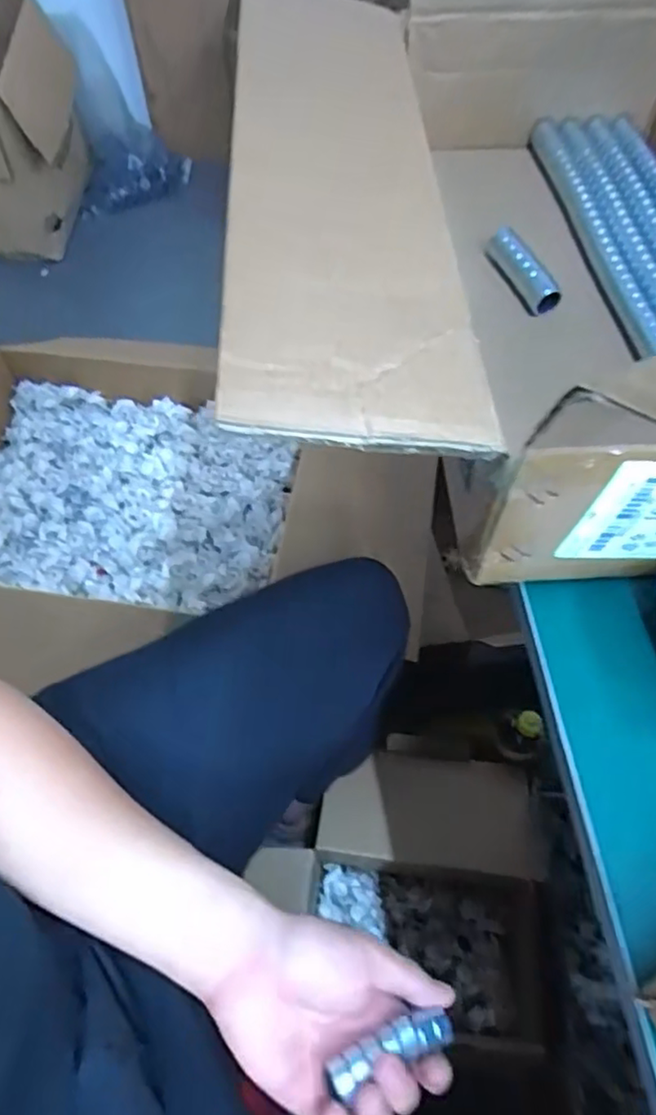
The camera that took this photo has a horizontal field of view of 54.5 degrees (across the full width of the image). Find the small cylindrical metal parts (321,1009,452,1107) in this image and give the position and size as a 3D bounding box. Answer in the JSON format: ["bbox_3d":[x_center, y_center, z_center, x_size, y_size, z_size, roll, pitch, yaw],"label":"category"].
[{"bbox_3d":[0.038,0.275,0.356,0.078,0.013,0.018,-2,55,-30],"label":"small cylindrical metal parts"}]

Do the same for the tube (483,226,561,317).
[{"bbox_3d":[0.145,-0.210,0.468,0.021,0.028,0.078,-18,60,-10],"label":"tube"}]

